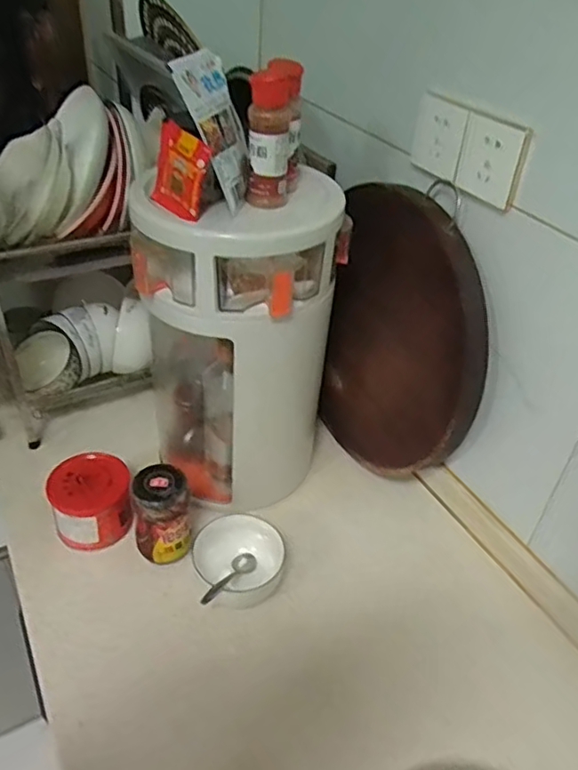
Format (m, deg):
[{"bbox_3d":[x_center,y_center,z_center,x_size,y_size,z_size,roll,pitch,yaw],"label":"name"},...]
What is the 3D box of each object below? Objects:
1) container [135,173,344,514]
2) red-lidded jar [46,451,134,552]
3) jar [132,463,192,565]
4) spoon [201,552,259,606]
[{"bbox_3d":[-0.067,-0.061,0.785,0.209,0.400,0.218,-3,40,-9],"label":"container"},{"bbox_3d":[-0.245,0.146,0.769,0.091,0.088,0.090,3,39,-2],"label":"red-lidded jar"},{"bbox_3d":[-0.152,0.160,0.745,0.060,0.130,0.065,3,39,-2],"label":"jar"},{"bbox_3d":[-0.067,0.222,0.707,0.023,0.025,0.121,17,5,14],"label":"spoon"}]

